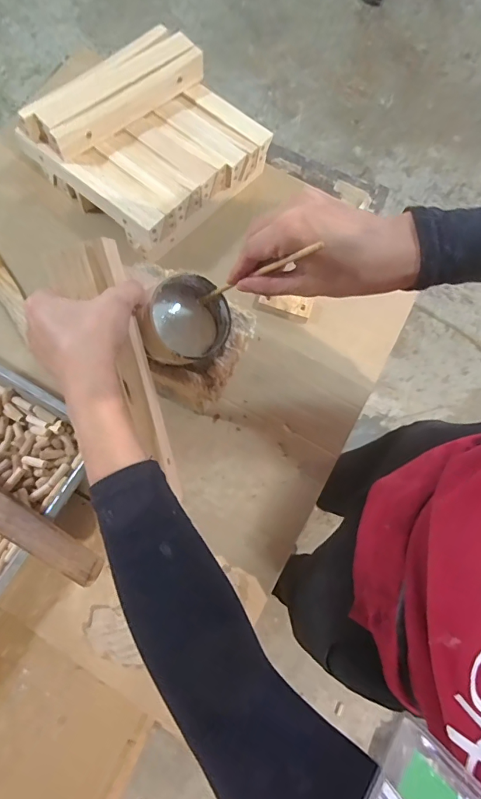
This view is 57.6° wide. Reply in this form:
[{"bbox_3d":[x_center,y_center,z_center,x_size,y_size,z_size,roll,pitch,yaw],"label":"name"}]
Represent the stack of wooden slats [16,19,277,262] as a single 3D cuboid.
[{"bbox_3d":[-0.122,-0.371,0.623,0.238,0.101,0.257,42,78,9],"label":"stack of wooden slats"}]

